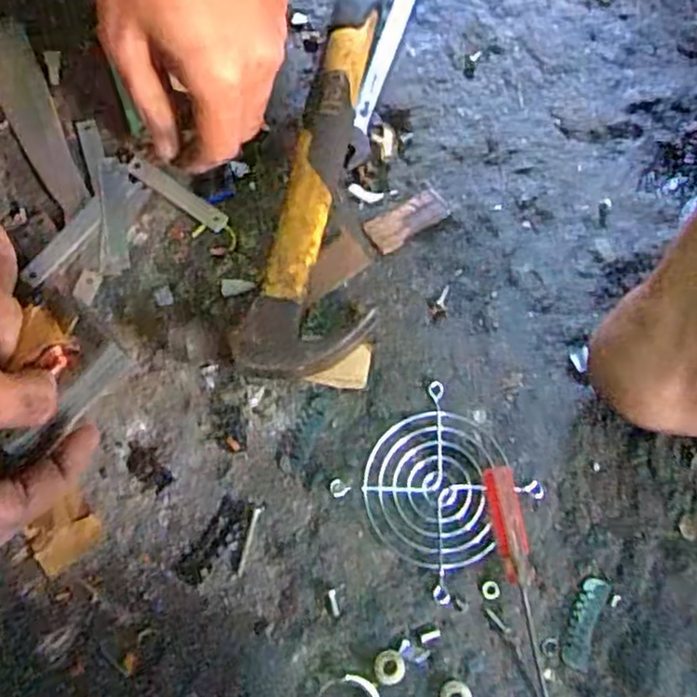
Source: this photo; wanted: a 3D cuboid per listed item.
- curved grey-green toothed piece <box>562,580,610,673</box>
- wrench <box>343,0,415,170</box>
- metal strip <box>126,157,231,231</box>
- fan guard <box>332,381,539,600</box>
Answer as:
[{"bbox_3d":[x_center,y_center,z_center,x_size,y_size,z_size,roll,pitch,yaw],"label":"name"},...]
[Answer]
[{"bbox_3d":[0.114,0.133,0.338,0.013,0.005,0.043,20,74,4],"label":"curved grey-green toothed piece"},{"bbox_3d":[0.025,-0.181,0.422,0.018,0.012,0.165,17,74,3],"label":"wrench"},{"bbox_3d":[-0.095,-0.087,0.389,0.065,0.004,0.012,34,76,7],"label":"metal strip"},{"bbox_3d":[0.044,0.070,0.346,0.073,0.007,0.074,-43,80,-13],"label":"fan guard"}]

